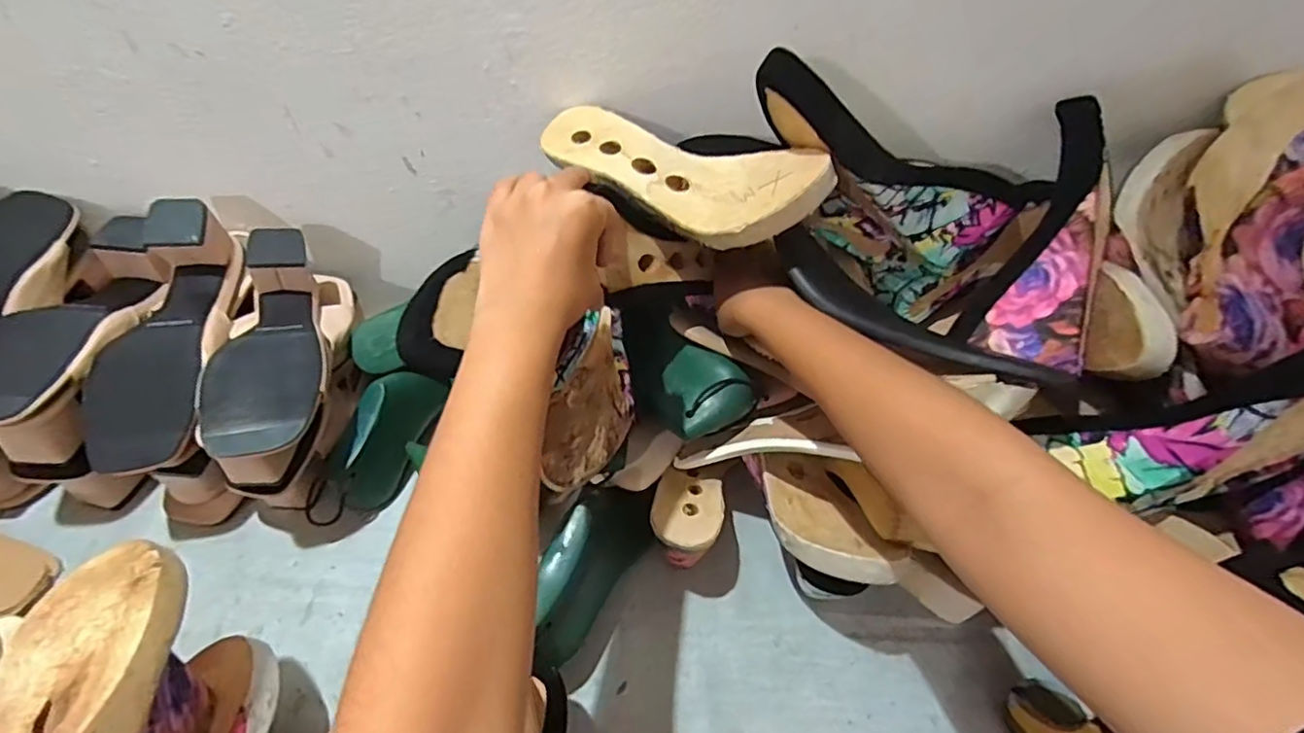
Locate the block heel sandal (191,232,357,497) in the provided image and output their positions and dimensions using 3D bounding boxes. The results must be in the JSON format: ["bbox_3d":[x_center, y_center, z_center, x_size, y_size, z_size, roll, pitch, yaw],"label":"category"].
[{"bbox_3d":[-0.332,-0.011,0.547,0.090,0.094,0.230,-7,53,-8],"label":"block heel sandal"}]

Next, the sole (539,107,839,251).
[{"bbox_3d":[0.018,-0.148,0.459,0.229,0.064,0.077,24,55,21],"label":"sole"}]

